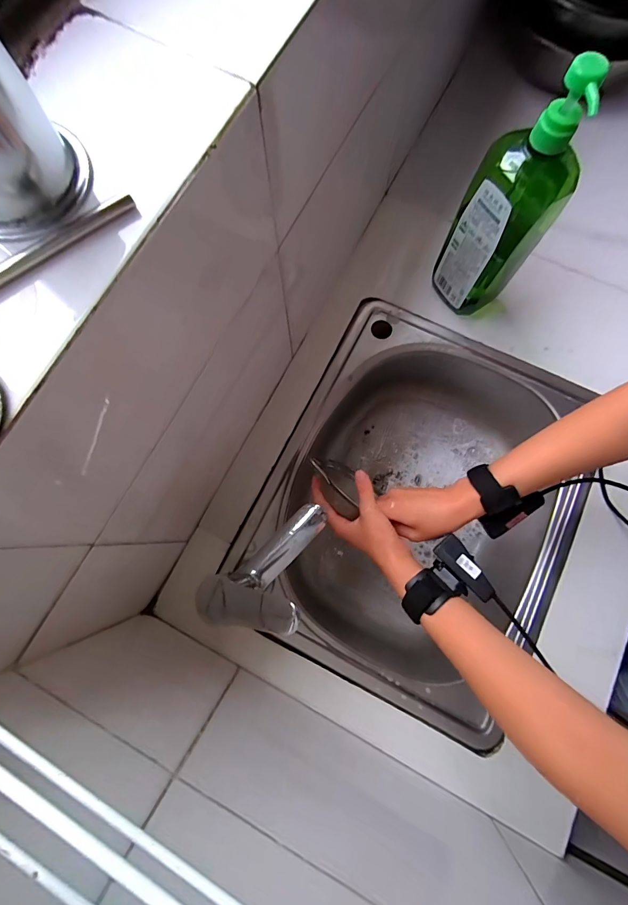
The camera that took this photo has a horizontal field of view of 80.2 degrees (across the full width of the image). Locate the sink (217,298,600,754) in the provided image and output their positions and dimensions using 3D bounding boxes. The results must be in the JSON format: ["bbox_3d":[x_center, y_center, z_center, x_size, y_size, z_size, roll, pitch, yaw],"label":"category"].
[{"bbox_3d":[0.144,0.074,0.586,0.392,0.160,0.501,26,79,5],"label":"sink"}]

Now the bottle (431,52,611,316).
[{"bbox_3d":[0.222,-0.274,0.438,0.102,0.288,0.066,30,79,6],"label":"bottle"}]

